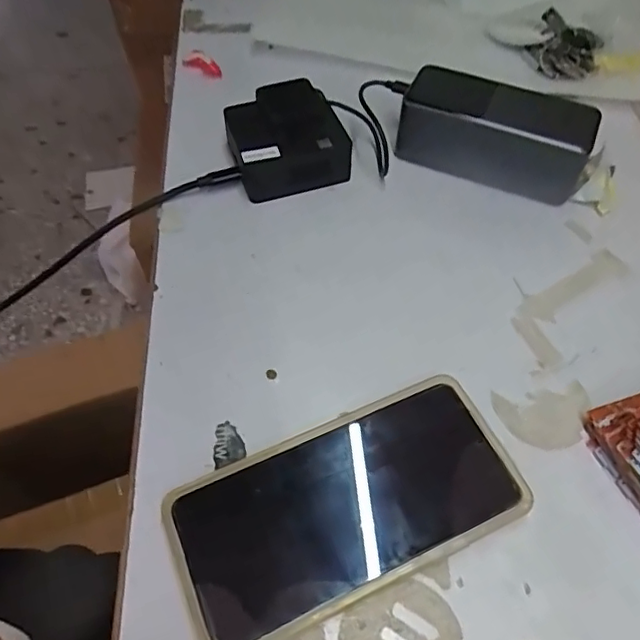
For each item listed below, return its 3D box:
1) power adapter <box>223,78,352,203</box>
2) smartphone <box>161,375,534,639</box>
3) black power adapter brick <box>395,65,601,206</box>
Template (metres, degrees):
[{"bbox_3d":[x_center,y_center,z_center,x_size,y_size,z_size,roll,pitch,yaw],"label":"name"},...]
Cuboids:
[{"bbox_3d":[-0.025,-0.131,0.400,0.077,0.039,0.074,-14,57,-10],"label":"power adapter"},{"bbox_3d":[0.013,0.091,0.275,0.165,0.013,0.081,-21,59,-15],"label":"smartphone"},{"bbox_3d":[0.123,-0.133,0.399,0.131,0.048,0.056,16,57,9],"label":"black power adapter brick"}]

